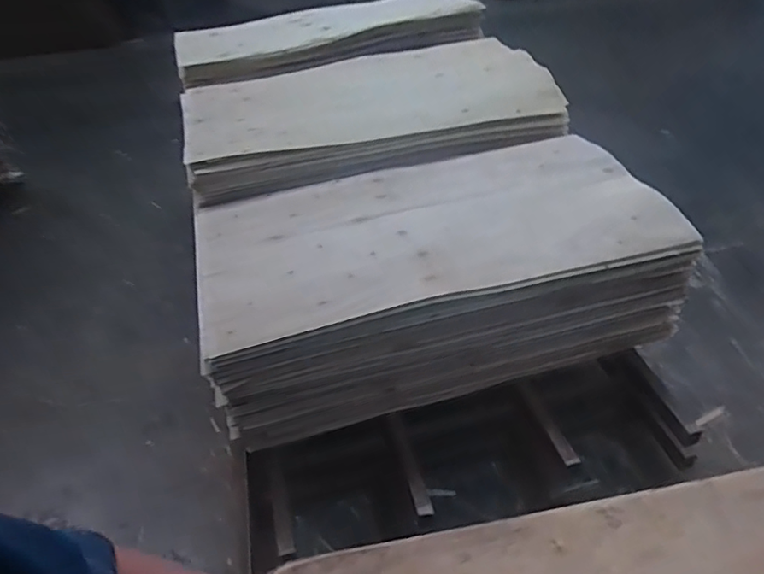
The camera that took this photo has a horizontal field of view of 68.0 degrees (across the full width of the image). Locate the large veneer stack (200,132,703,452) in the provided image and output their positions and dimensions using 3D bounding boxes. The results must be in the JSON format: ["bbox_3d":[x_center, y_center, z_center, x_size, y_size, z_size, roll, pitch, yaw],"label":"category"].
[{"bbox_3d":[0.149,-0.047,1.662,1.264,0.379,0.662,-13,39,-9],"label":"large veneer stack"}]

